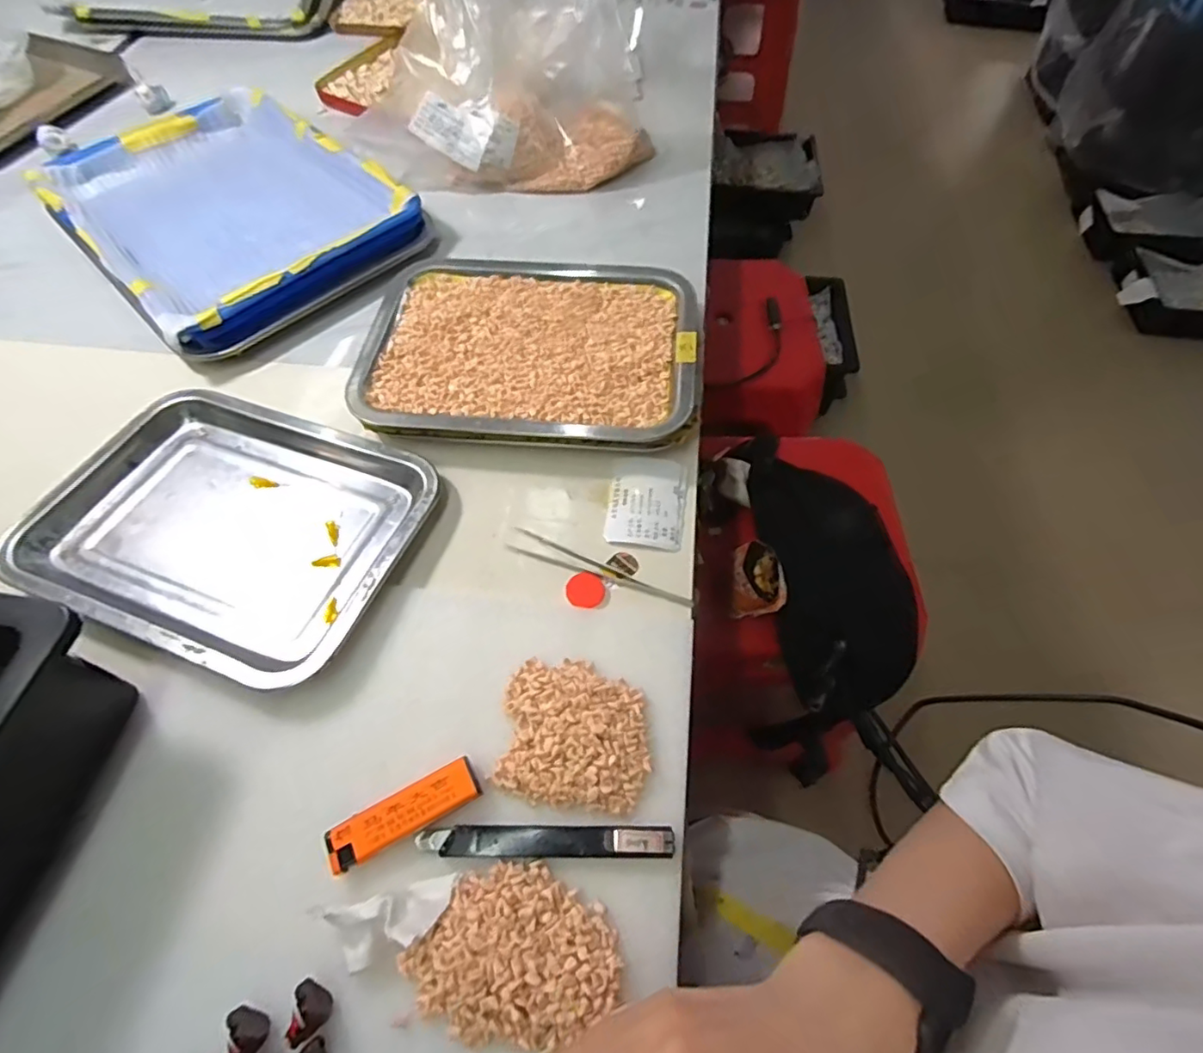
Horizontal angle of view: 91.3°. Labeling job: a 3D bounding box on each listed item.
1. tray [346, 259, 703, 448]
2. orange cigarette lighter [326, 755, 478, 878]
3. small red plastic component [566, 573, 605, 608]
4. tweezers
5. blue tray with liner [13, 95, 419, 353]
[{"bbox_3d":[-0.056,-0.149,0.475,0.264,0.025,0.196,0,60,1],"label":"tray"},{"bbox_3d":[-0.106,0.153,0.314,0.079,0.009,0.023,-26,63,-13],"label":"orange cigarette lighter"},{"bbox_3d":[-0.011,0.041,0.389,0.025,0.004,0.024,0,60,1],"label":"small red plastic component"},{"bbox_3d":[-0.001,0.028,0.397,0.129,0.005,0.015,18,62,11],"label":"tweezers"},{"bbox_3d":[-0.363,-0.310,0.575,0.344,0.036,0.253,39,68,20],"label":"blue tray with liner"}]

